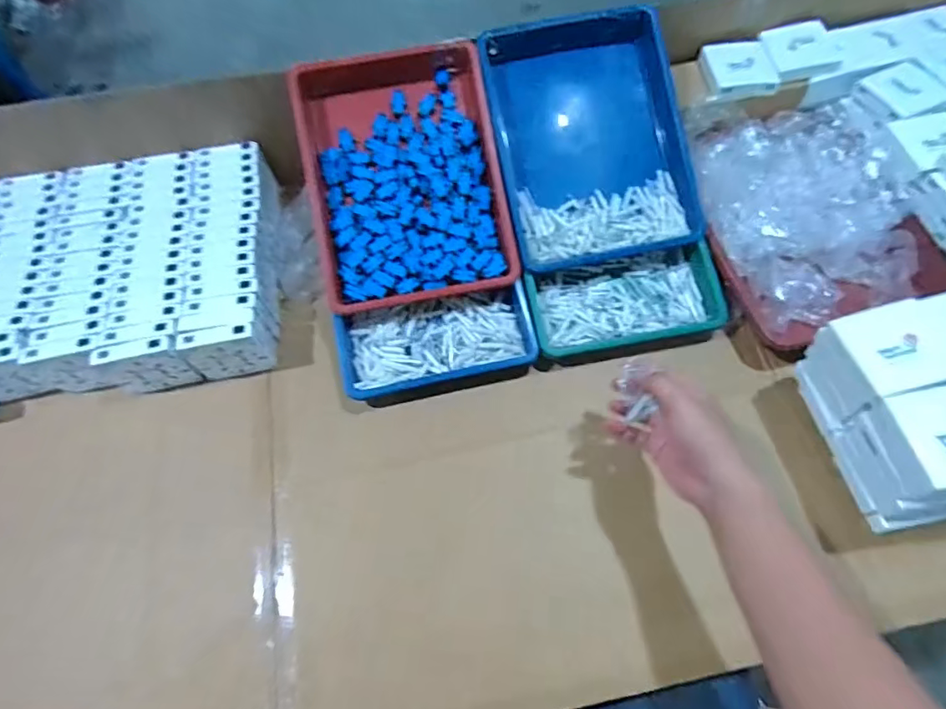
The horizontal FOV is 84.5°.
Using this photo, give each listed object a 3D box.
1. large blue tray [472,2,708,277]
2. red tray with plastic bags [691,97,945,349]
[{"bbox_3d":[0.152,-0.283,0.679,0.245,0.066,0.329,-9,83,0],"label":"large blue tray"},{"bbox_3d":[0.438,-0.179,0.683,0.255,0.081,0.325,-12,63,-4],"label":"red tray with plastic bags"}]

